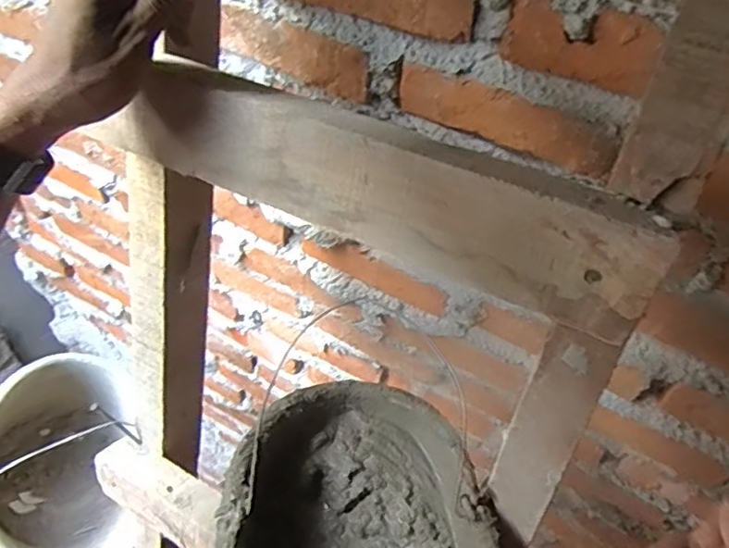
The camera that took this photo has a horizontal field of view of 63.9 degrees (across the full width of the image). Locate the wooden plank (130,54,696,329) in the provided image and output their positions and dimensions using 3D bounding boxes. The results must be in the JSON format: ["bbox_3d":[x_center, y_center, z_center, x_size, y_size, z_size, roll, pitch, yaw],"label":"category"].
[{"bbox_3d":[0.000,-0.056,0.359,0.336,0.079,0.023,21,30,20],"label":"wooden plank"}]

